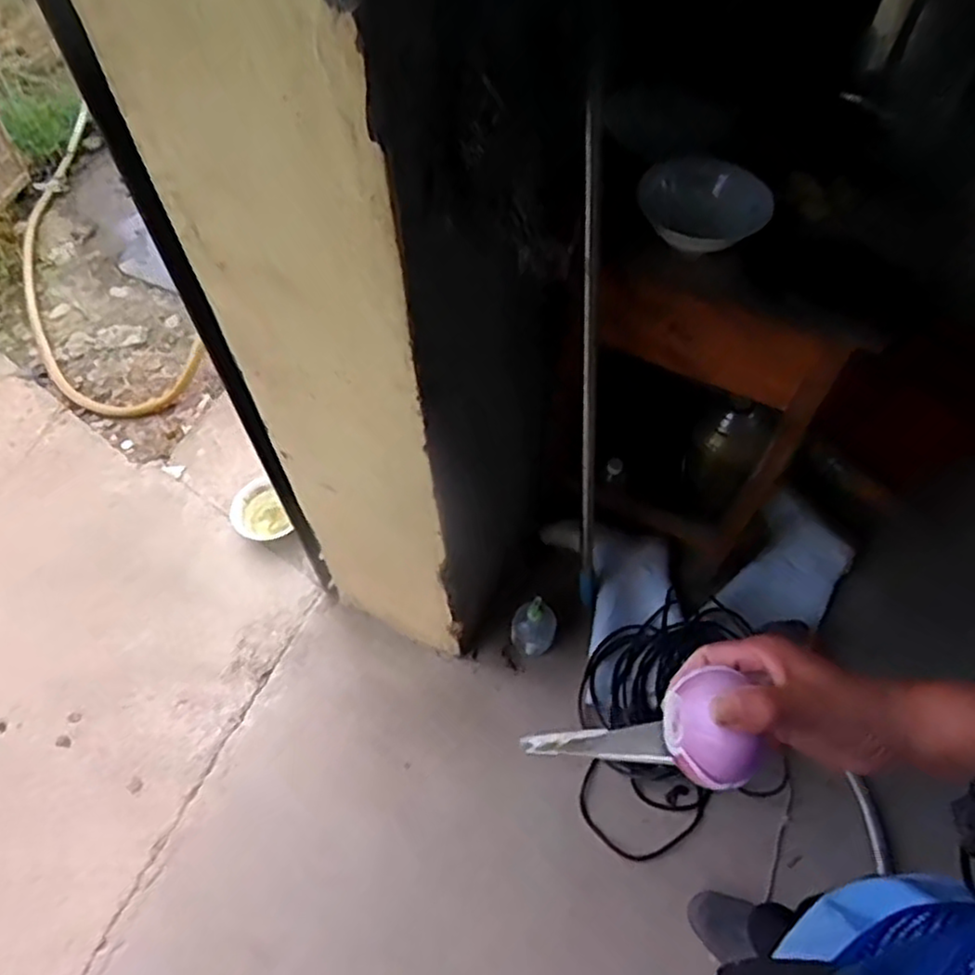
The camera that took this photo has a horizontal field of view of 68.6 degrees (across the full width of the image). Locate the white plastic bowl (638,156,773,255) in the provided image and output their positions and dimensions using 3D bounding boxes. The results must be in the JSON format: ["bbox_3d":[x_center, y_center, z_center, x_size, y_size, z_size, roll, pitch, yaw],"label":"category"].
[{"bbox_3d":[0.297,-0.385,0.972,0.153,0.066,0.153,-1,55,1],"label":"white plastic bowl"}]

